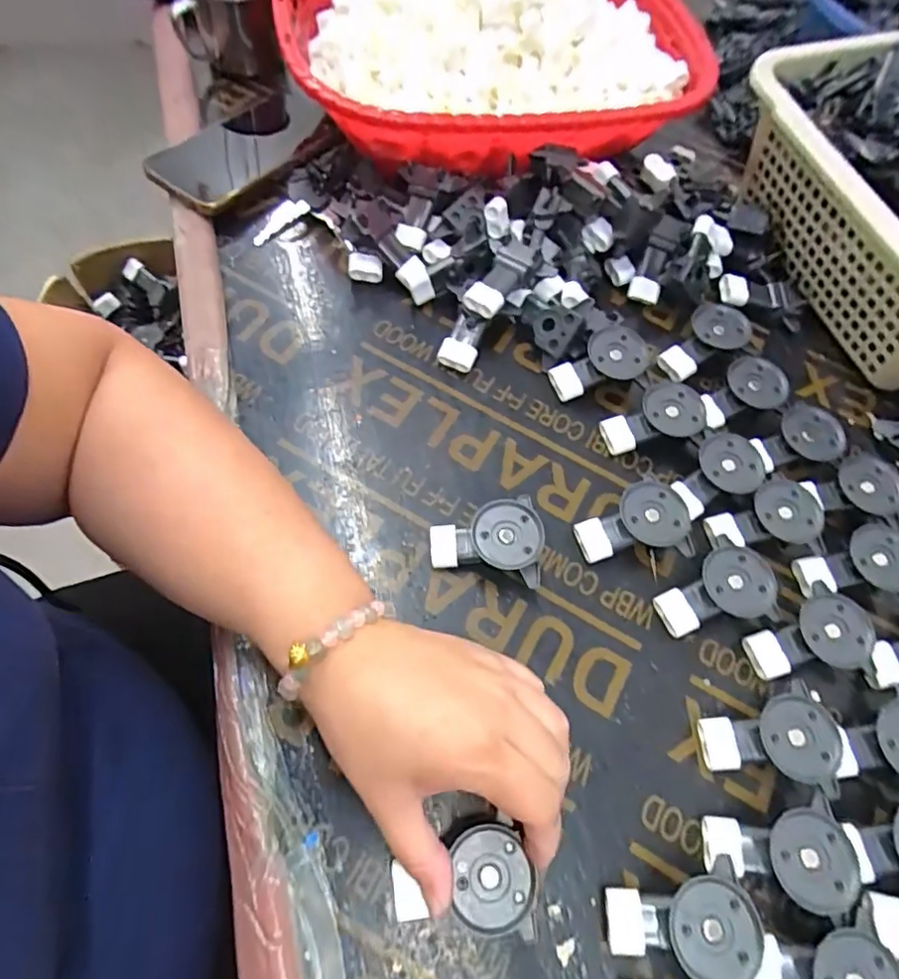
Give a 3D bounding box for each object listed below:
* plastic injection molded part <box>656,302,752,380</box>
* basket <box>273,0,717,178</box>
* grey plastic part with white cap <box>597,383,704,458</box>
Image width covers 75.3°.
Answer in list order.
[{"bbox_3d":[0.193,-0.114,0.441,0.071,0.016,0.041,-40,69,0],"label":"plastic injection molded part"},{"bbox_3d":[0.036,-0.409,0.524,0.358,0.083,0.327,0,64,1],"label":"basket"},{"bbox_3d":[0.141,-0.050,0.409,0.067,0.017,0.039,-23,65,10],"label":"grey plastic part with white cap"}]

